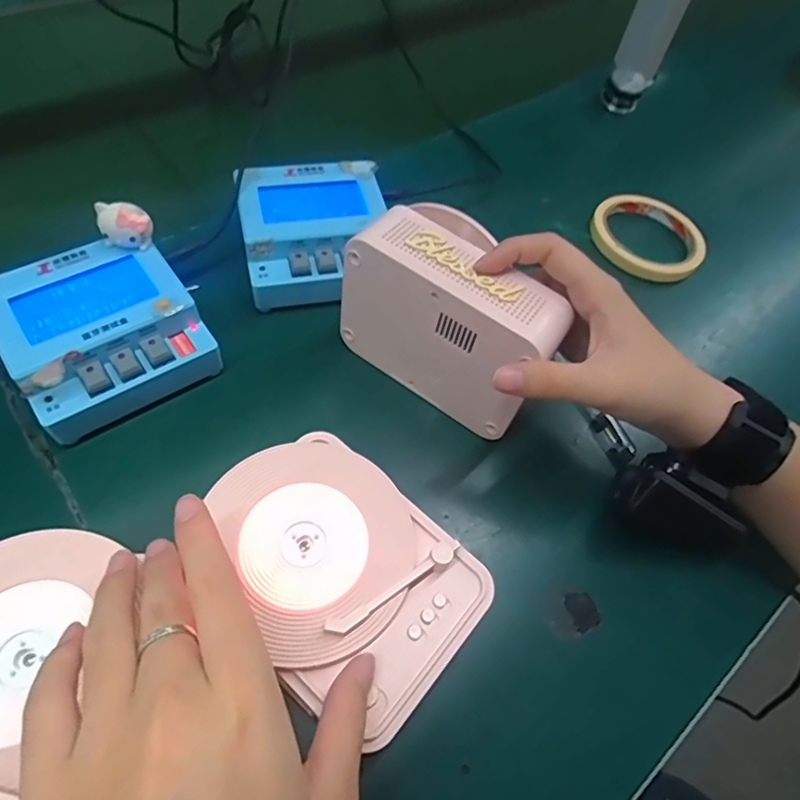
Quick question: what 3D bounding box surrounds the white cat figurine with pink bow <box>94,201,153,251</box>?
[{"bbox_3d":[-0.164,-0.103,0.320,0.029,0.025,0.018,-17,62,-17],"label":"white cat figurine with pink bow"}]

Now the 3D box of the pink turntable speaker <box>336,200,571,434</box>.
[{"bbox_3d":[0.031,-0.048,0.320,0.124,0.099,0.049,32,60,19],"label":"pink turntable speaker"}]

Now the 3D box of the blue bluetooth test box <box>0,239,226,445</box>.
[{"bbox_3d":[-0.174,-0.034,0.322,0.099,0.062,0.100,-33,62,-23],"label":"blue bluetooth test box"}]

